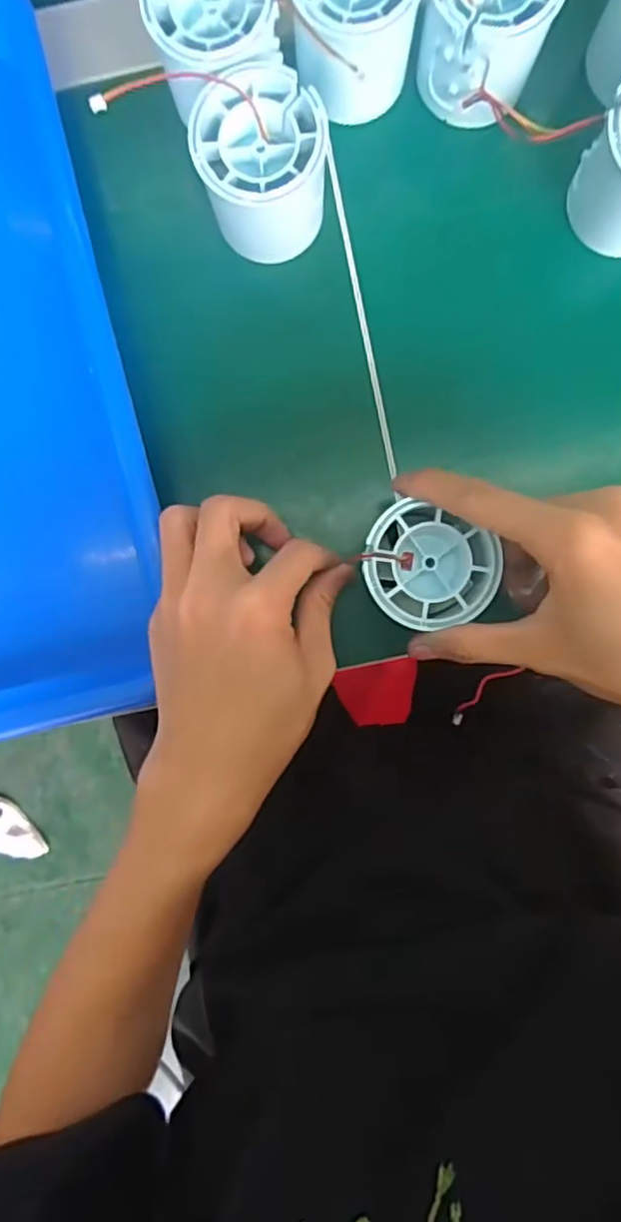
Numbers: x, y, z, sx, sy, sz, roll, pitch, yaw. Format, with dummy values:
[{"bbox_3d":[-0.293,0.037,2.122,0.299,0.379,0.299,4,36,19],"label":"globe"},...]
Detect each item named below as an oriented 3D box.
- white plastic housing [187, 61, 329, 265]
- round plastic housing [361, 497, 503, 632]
[{"bbox_3d":[-0.021,-0.193,0.287,0.052,0.061,0.050,0,91,2],"label":"white plastic housing"},{"bbox_3d":[0.049,-0.017,0.270,0.055,0.020,0.048,19,91,1],"label":"round plastic housing"}]

